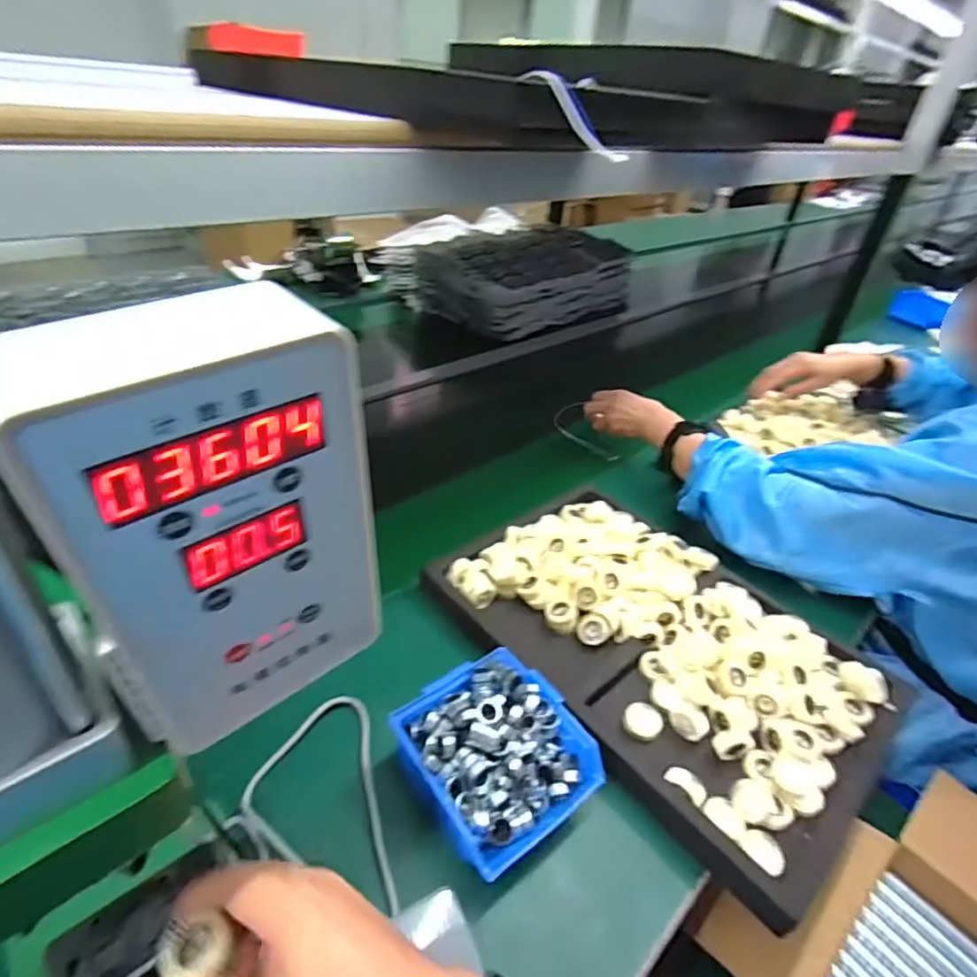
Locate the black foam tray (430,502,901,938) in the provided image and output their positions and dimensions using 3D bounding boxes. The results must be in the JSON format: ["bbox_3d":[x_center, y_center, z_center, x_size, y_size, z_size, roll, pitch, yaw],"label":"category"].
[{"bbox_3d":[0.175,0.155,0.587,0.286,0.050,0.417,-26,47,-36],"label":"black foam tray"}]

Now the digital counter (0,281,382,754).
[{"bbox_3d":[-0.089,0.016,0.193,0.091,0.154,0.032,-25,47,-35],"label":"digital counter"}]

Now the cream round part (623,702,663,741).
[{"bbox_3d":[0.142,0.213,0.515,0.034,0.020,0.029,3,36,-5],"label":"cream round part"}]

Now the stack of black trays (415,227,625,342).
[{"bbox_3d":[0.117,-0.549,1.476,0.578,0.161,0.295,-23,46,-34],"label":"stack of black trays"}]

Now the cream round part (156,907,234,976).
[{"bbox_3d":[-0.147,0.231,0.283,0.033,0.008,0.028,-15,42,-27],"label":"cream round part"}]

